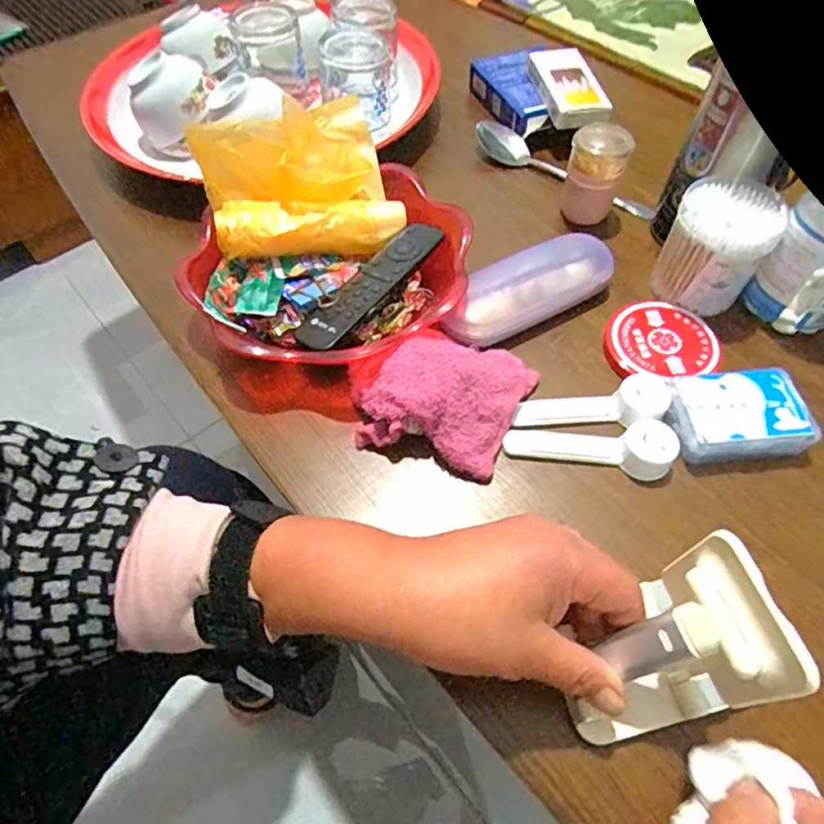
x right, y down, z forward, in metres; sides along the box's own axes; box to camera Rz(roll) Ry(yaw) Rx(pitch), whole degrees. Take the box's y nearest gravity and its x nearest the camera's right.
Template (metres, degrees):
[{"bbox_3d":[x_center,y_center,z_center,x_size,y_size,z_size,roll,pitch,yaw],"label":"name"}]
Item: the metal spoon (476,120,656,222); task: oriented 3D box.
[{"bbox_3d":[0.143,-0.230,0.518,0.185,0.028,0.031,29,62,19],"label":"metal spoon"}]

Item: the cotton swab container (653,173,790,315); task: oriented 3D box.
[{"bbox_3d":[0.228,-0.125,0.411,0.068,0.067,0.079,26,63,17],"label":"cotton swab container"}]

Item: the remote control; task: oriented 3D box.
[{"bbox_3d":[-0.032,-0.098,0.414,0.037,0.014,0.137,32,63,21],"label":"remote control"}]

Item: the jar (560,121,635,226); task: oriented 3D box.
[{"bbox_3d":[0.156,-0.204,0.470,0.044,0.069,0.041,-1,57,1],"label":"jar"}]

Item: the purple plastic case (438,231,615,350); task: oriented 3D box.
[{"bbox_3d":[0.087,-0.096,0.421,0.148,0.026,0.052,-26,60,-15],"label":"purple plastic case"}]

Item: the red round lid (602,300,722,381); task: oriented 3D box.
[{"bbox_3d":[0.183,-0.054,0.406,0.082,0.010,0.073,-15,57,-8],"label":"red round lid"}]

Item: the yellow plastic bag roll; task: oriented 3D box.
[{"bbox_3d":[-0.088,-0.189,0.428,0.143,0.078,0.118,-14,57,-8],"label":"yellow plastic bag roll"}]

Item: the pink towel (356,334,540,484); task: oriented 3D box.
[{"bbox_3d":[0.024,-0.011,0.366,0.100,0.034,0.089,15,58,11],"label":"pink towel"}]

